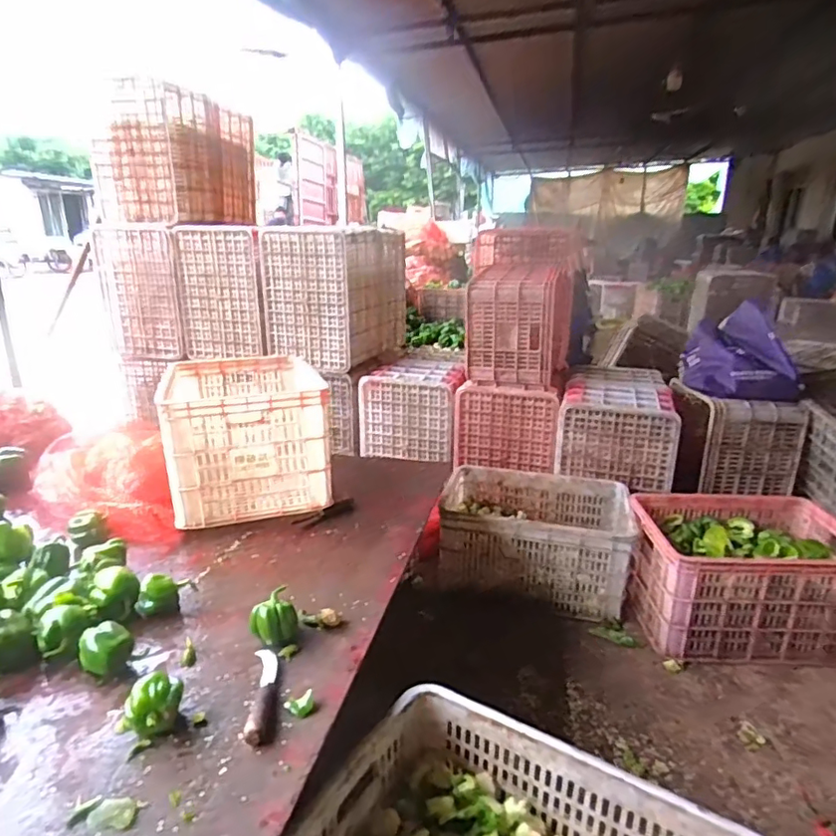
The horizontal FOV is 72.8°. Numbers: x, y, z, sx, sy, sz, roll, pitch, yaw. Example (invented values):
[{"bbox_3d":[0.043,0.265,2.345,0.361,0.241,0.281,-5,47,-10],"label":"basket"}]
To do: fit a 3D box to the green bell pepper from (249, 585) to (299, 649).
[{"bbox_3d":[-0.226,0.315,0.899,0.061,0.061,0.067,11,21,30],"label":"green bell pepper"}]

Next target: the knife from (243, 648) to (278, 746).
[{"bbox_3d":[-0.218,0.378,0.798,0.035,0.031,0.159,-2,18,-9],"label":"knife"}]

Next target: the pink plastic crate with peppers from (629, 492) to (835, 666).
[{"bbox_3d":[0.814,0.393,1.427,0.513,0.273,0.316,2,18,6],"label":"pink plastic crate with peppers"}]

